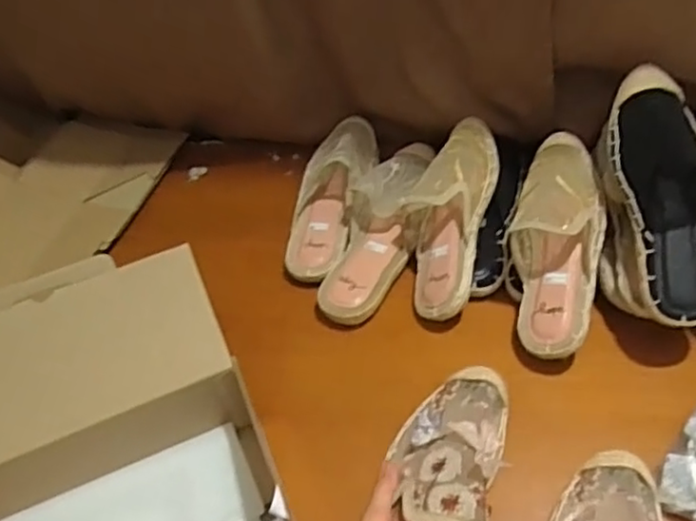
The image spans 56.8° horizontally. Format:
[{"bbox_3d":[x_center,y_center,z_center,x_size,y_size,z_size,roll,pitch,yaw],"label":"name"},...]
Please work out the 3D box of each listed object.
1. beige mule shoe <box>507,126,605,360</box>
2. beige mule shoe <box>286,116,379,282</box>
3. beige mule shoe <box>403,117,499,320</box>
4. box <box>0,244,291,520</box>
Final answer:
[{"bbox_3d":[0.208,-0.026,0.640,0.089,0.066,0.246,5,69,11],"label":"beige mule shoe"},{"bbox_3d":[-0.025,-0.093,0.778,0.089,0.055,0.261,8,49,14],"label":"beige mule shoe"},{"bbox_3d":[0.110,-0.056,0.691,0.083,0.058,0.243,9,72,15],"label":"beige mule shoe"},{"bbox_3d":[-0.228,0.172,0.555,0.288,0.133,0.306,-21,49,-12],"label":"box"}]

